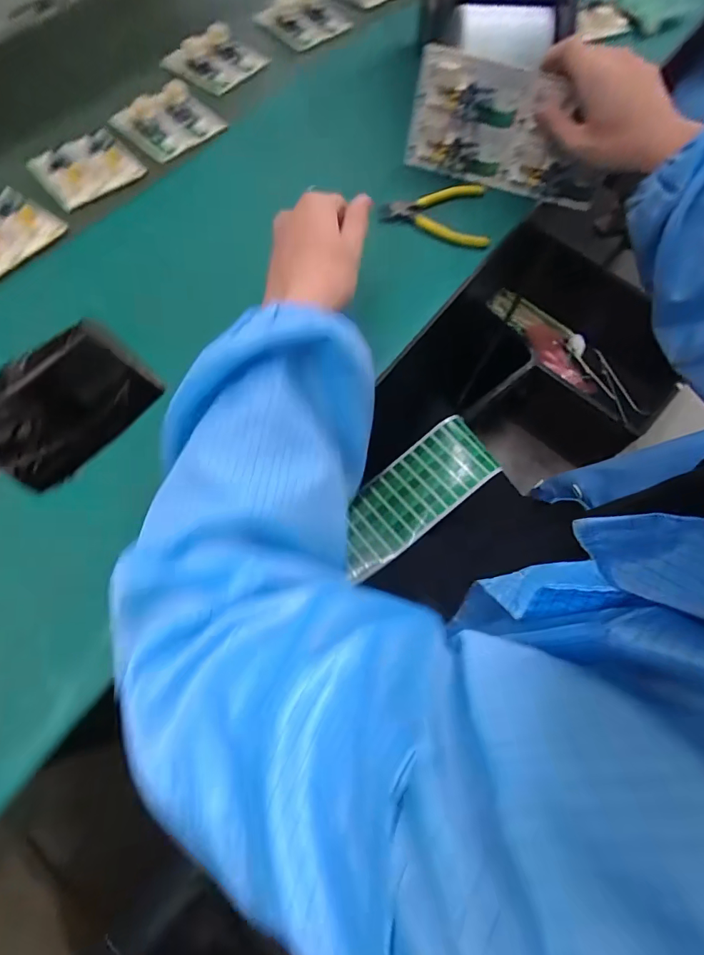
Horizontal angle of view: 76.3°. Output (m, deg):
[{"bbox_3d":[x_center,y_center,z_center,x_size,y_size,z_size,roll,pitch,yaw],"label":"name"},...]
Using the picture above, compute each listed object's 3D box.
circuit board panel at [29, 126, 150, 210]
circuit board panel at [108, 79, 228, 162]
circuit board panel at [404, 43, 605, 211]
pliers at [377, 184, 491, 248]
[{"bbox_3d":[-0.298,-0.351,0.500,0.100,0.018,0.092,-36,72,-14],"label":"circuit board panel"},{"bbox_3d":[-0.220,-0.427,0.537,0.083,0.026,0.105,39,72,14],"label":"circuit board panel"},{"bbox_3d":[0.171,-0.372,0.484,0.214,0.103,0.021,16,49,2],"label":"circuit board panel"},{"bbox_3d":[0.090,-0.295,0.497,0.120,0.012,0.094,1,67,-1],"label":"pliers"}]

